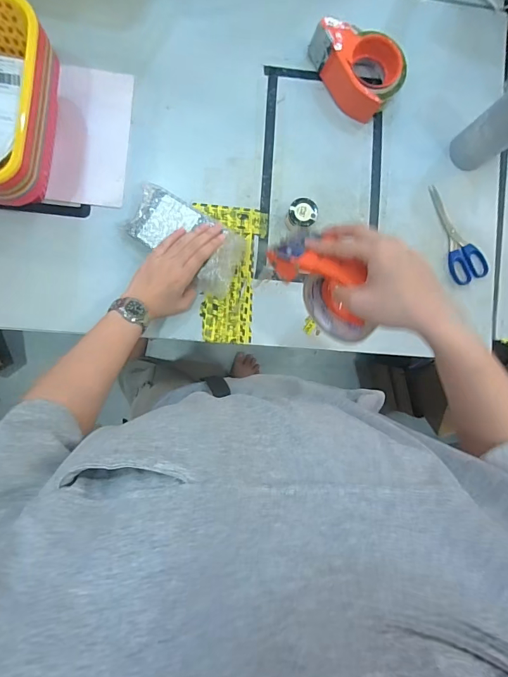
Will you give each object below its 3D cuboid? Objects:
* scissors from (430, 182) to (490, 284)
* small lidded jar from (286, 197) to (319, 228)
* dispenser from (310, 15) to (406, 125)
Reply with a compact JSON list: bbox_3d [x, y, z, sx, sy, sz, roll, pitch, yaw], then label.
[{"bbox_3d":[0.340,-0.176,0.635,0.068,0.005,0.167,-17,91,-5],"label":"scissors"},{"bbox_3d":[0.074,-0.190,0.594,0.046,0.041,0.045,1,79,-8],"label":"small lidded jar"},{"bbox_3d":[0.159,-0.429,0.595,0.150,0.063,0.094,43,86,-4],"label":"dispenser"}]

